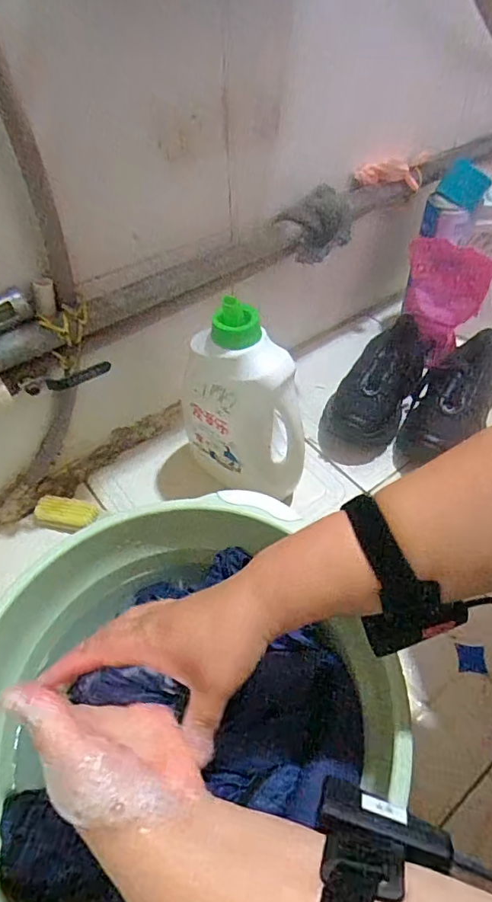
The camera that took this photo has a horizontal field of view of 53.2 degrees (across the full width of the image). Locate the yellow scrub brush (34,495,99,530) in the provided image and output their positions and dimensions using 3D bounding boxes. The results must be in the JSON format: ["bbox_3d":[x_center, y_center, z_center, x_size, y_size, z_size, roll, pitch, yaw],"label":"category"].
[{"bbox_3d":[-0.242,0.085,0.666,0.088,0.034,0.040,10,50,11],"label":"yellow scrub brush"}]

